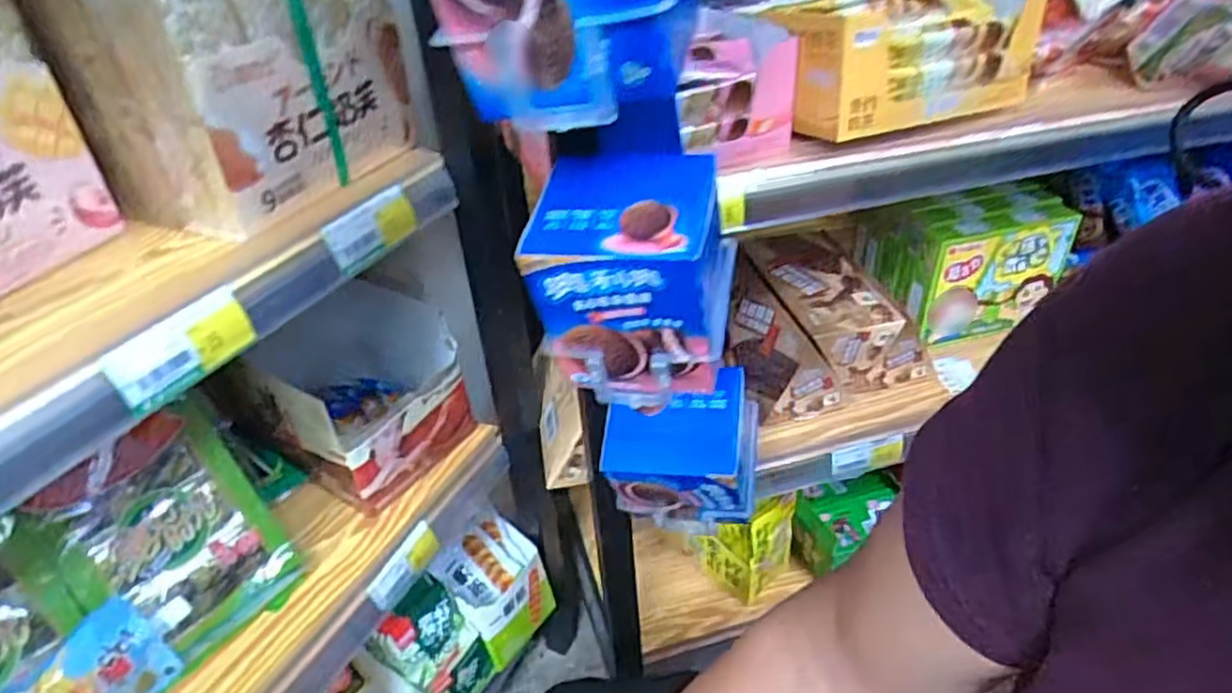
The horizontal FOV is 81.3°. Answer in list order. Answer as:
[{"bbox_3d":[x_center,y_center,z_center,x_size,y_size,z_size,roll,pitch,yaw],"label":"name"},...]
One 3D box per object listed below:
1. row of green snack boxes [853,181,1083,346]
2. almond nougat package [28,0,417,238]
[{"bbox_3d":[0.396,-0.113,0.839,0.188,0.140,0.145,-10,36,-9],"label":"row of green snack boxes"},{"bbox_3d":[-0.244,-0.192,0.501,0.126,0.148,0.189,12,39,20],"label":"almond nougat package"}]

